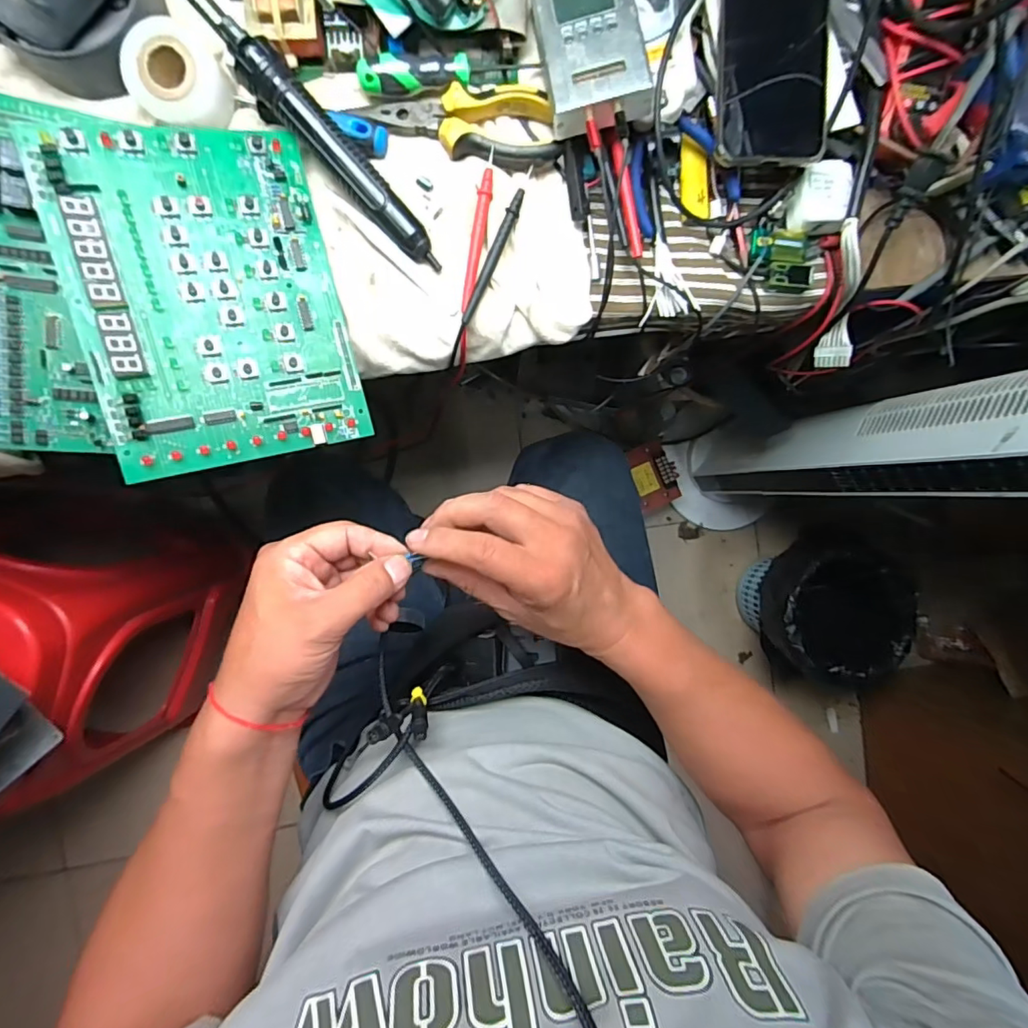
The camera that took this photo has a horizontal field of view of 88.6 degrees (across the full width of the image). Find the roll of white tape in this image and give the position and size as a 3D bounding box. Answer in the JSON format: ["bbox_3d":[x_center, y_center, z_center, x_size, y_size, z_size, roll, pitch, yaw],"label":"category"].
[{"bbox_3d":[-0.231,-0.301,0.363,0.062,0.034,0.059,0,92,-7],"label":"roll of white tape"}]

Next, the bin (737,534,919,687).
[{"bbox_3d":[0.603,0.178,1.063,0.267,0.241,0.281,1,92,-7],"label":"bin"}]

